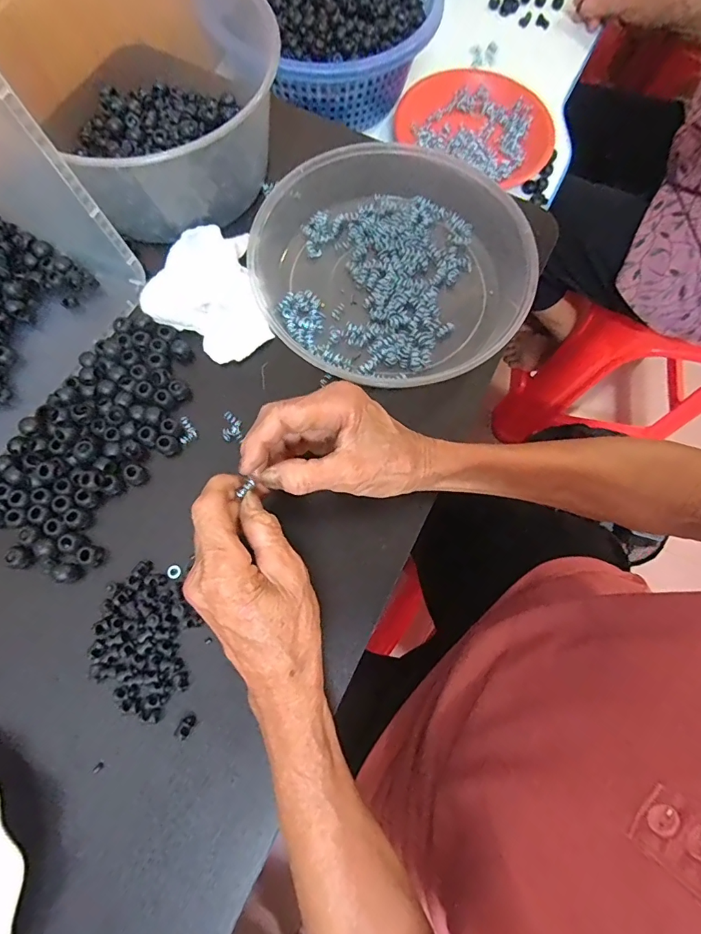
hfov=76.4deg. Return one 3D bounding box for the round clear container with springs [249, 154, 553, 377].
[{"bbox_3d":[0.035,-0.168,0.373,0.216,0.051,0.204,1,73,-2],"label":"round clear container with springs"}]

